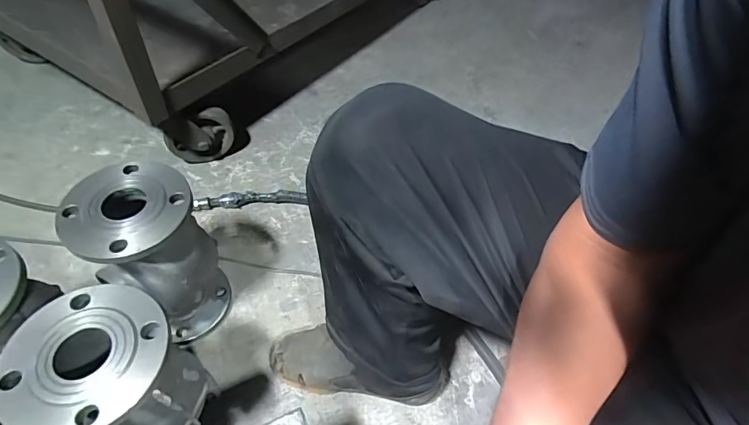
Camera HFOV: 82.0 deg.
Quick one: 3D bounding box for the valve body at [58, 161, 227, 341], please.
[{"bbox_3d":[-0.317,0.072,0.637,0.140,0.274,0.140,3,52,-3],"label":"valve body"}]

